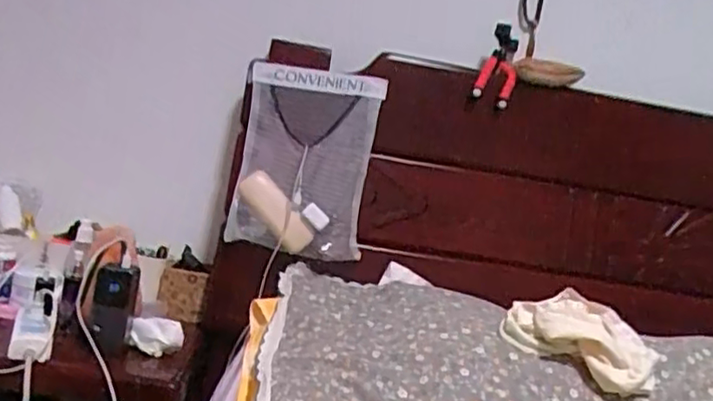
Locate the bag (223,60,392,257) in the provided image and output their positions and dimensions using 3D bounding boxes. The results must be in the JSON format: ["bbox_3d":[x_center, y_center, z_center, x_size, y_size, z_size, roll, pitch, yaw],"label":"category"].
[{"bbox_3d":[-0.104,-0.080,1.237,0.257,0.354,0.067,10,-3,12],"label":"bag"}]

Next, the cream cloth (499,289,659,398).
[{"bbox_3d":[0.287,0.184,0.851,0.182,0.104,0.089,11,3,10],"label":"cream cloth"}]

